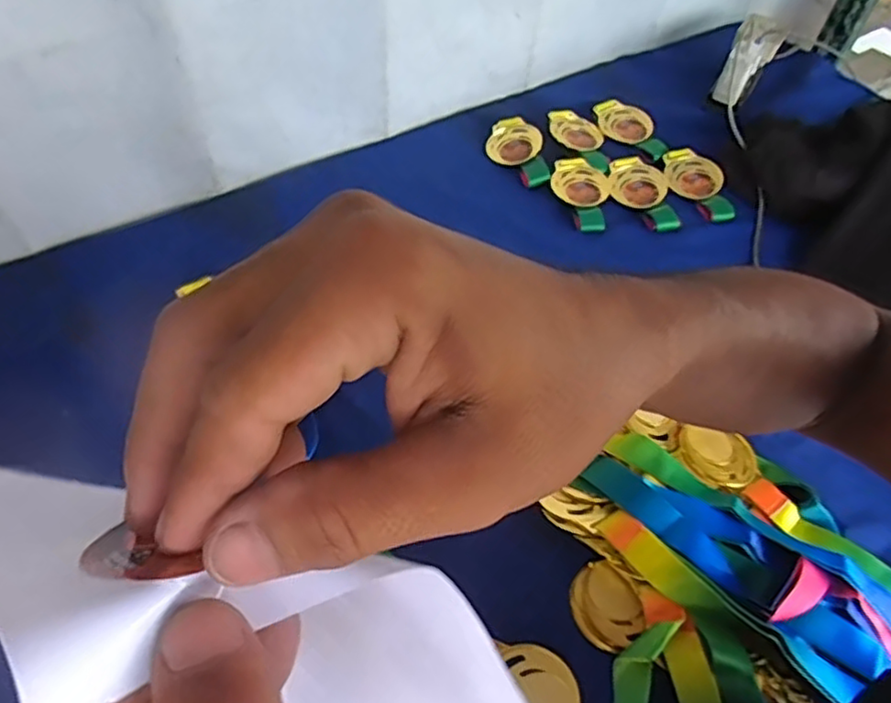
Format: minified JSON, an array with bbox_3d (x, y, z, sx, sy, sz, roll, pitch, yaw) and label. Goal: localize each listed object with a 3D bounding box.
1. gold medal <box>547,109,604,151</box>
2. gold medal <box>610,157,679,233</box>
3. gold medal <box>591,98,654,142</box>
[{"bbox_3d":[0.152,-0.261,0.777,0.070,0.005,0.051,32,66,9],"label":"gold medal"},{"bbox_3d":[0.215,-0.173,0.716,0.064,0.018,0.102,1,53,-2],"label":"gold medal"},{"bbox_3d":[0.210,-0.273,0.782,0.072,0.009,0.050,29,80,9],"label":"gold medal"}]

